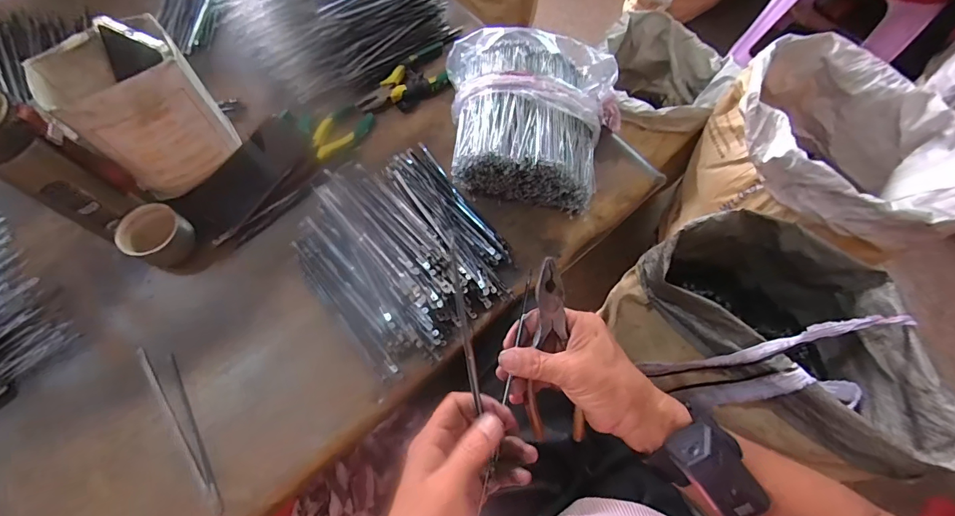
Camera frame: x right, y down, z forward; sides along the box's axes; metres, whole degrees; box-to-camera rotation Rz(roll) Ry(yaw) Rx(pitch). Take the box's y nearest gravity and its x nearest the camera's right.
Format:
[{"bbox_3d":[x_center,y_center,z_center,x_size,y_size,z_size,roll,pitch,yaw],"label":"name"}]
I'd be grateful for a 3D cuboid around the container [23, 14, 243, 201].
[{"bbox_3d":[-0.359,-0.157,0.467,0.122,0.146,0.099,-33,72,-14],"label":"container"}]

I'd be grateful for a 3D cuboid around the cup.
[{"bbox_3d":[-0.363,-0.024,0.481,0.062,0.038,0.065,1,67,-2],"label":"cup"}]

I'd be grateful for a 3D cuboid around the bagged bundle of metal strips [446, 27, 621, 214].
[{"bbox_3d":[0.066,-0.176,0.525,0.227,0.084,0.203,9,67,2],"label":"bagged bundle of metal strips"}]

